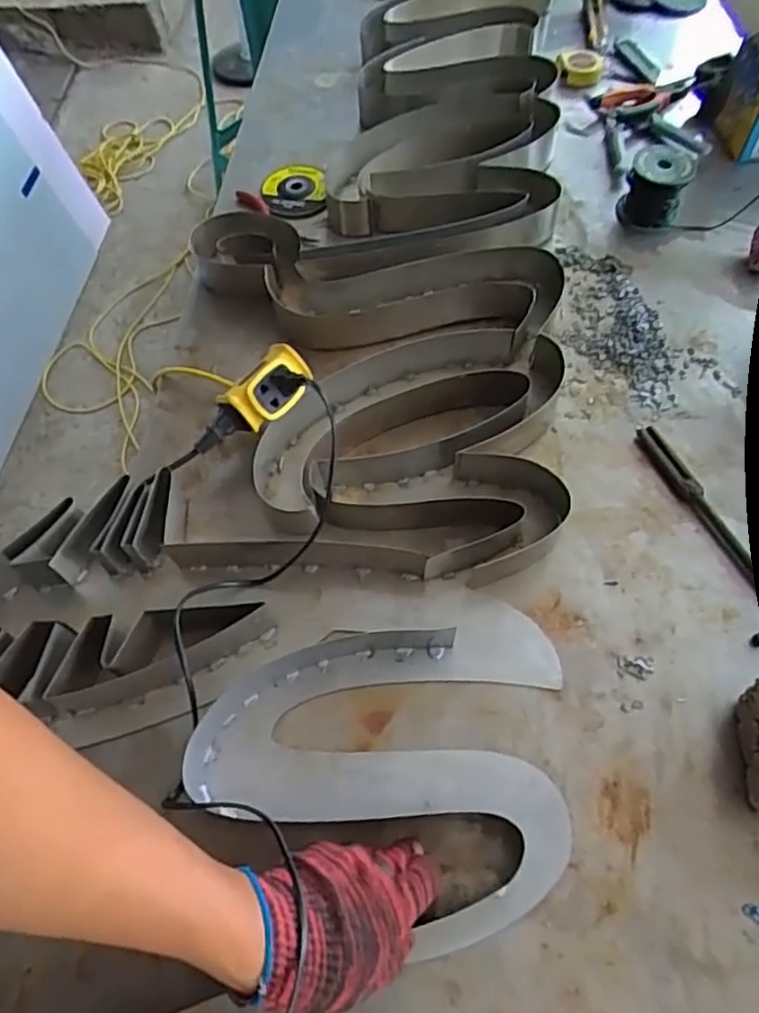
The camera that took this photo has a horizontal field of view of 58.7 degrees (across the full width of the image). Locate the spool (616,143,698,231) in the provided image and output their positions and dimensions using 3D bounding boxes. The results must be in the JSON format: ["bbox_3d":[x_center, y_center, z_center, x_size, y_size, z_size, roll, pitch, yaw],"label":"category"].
[{"bbox_3d":[0.332,-0.384,0.809,0.072,0.070,0.067,17,62,13],"label":"spool"}]

